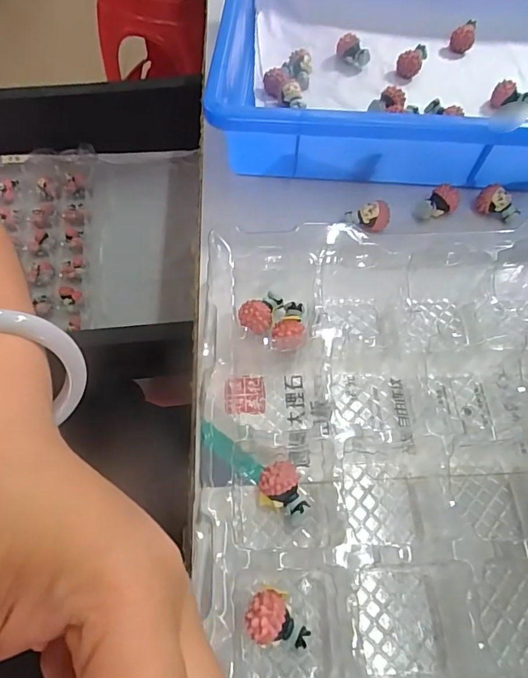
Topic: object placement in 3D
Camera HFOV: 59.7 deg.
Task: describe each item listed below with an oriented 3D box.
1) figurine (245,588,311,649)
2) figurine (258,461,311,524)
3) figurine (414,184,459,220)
[{"bbox_3d":[0.006,0.121,0.198,0.026,0.019,0.020,13,63,7],"label":"figurine"},{"bbox_3d":[0.010,0.074,0.225,0.024,0.020,0.022,17,64,9],"label":"figurine"},{"bbox_3d":[0.119,-0.093,0.316,0.028,0.012,0.017,-26,65,-13],"label":"figurine"}]

